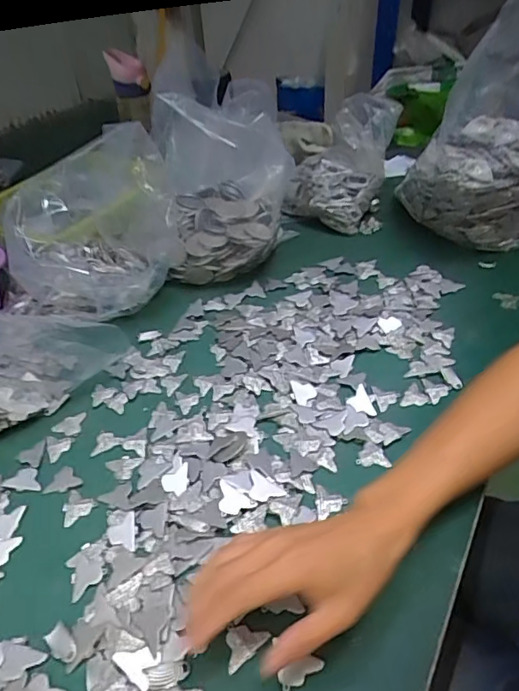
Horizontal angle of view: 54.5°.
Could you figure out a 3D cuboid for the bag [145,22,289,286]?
[{"bbox_3d":[-0.059,-0.220,0.676,0.146,0.260,0.218,-16,43,-12],"label":"bag"}]

